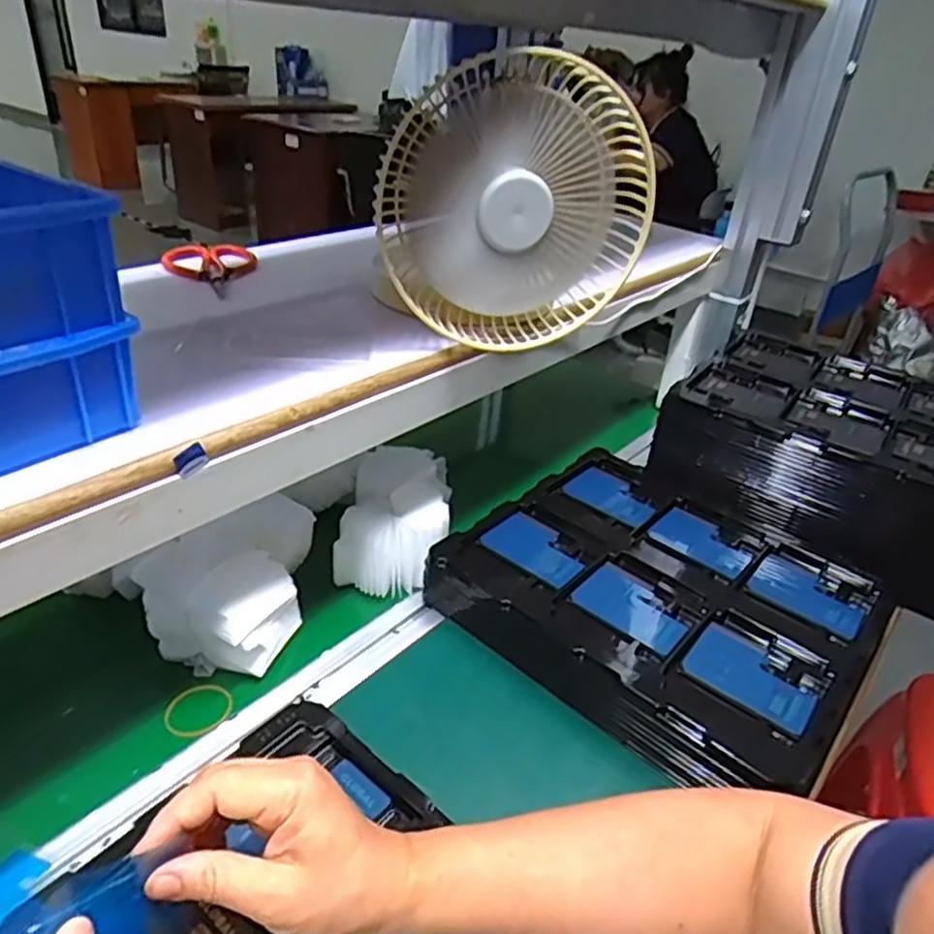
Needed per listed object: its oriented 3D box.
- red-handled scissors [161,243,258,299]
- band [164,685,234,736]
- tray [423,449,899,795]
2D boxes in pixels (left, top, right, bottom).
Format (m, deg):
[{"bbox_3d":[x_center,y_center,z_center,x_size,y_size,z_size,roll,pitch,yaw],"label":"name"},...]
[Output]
[{"bbox_3d":[-0.235,-0.183,0.635,0.081,0.019,0.111,-6,33,-17],"label":"red-handled scissors"},{"bbox_3d":[-0.197,0.179,0.513,0.042,0.004,0.048,21,33,12],"label":"band"},{"bbox_3d":[0.175,0.108,0.612,0.323,0.064,0.289,29,39,34],"label":"tray"}]

